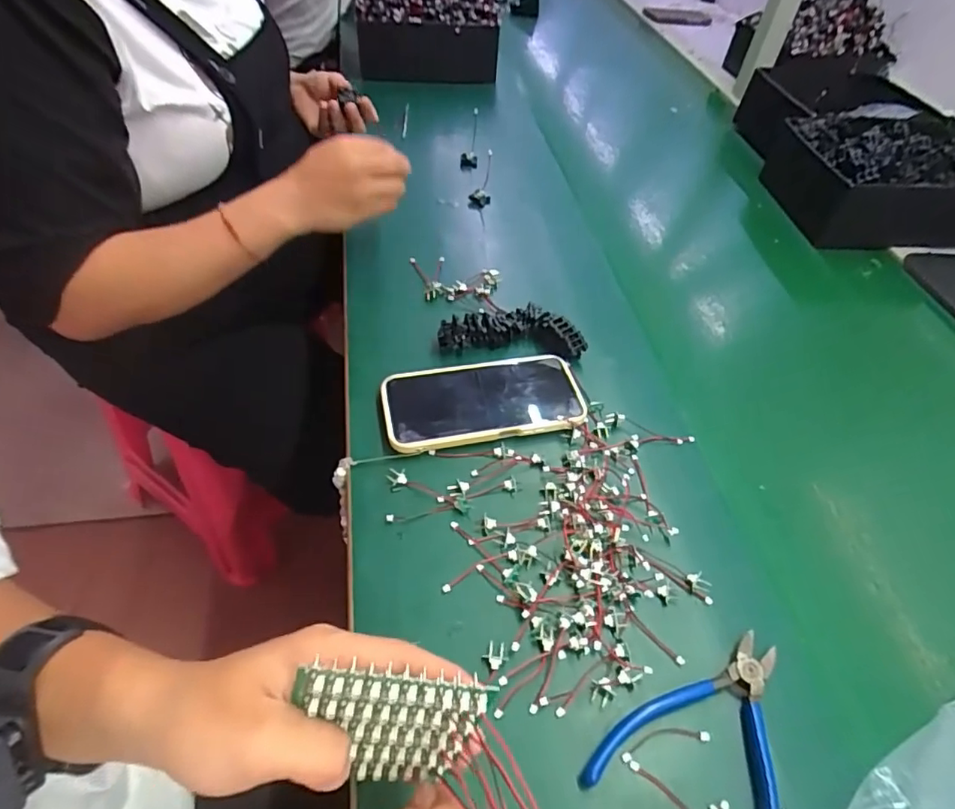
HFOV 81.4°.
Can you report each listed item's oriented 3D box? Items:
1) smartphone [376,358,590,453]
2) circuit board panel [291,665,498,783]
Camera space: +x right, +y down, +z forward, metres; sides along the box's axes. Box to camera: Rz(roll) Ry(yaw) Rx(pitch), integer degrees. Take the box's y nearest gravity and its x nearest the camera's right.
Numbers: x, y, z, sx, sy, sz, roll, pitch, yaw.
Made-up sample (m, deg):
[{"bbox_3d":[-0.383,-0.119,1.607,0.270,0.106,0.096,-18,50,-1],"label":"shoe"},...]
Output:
[{"bbox_3d":[0.007,-0.005,0.480,0.172,0.012,0.081,-6,51,-12],"label":"smartphone"},{"bbox_3d":[-0.041,0.144,0.244,0.076,0.080,0.006,12,32,-10],"label":"circuit board panel"}]

